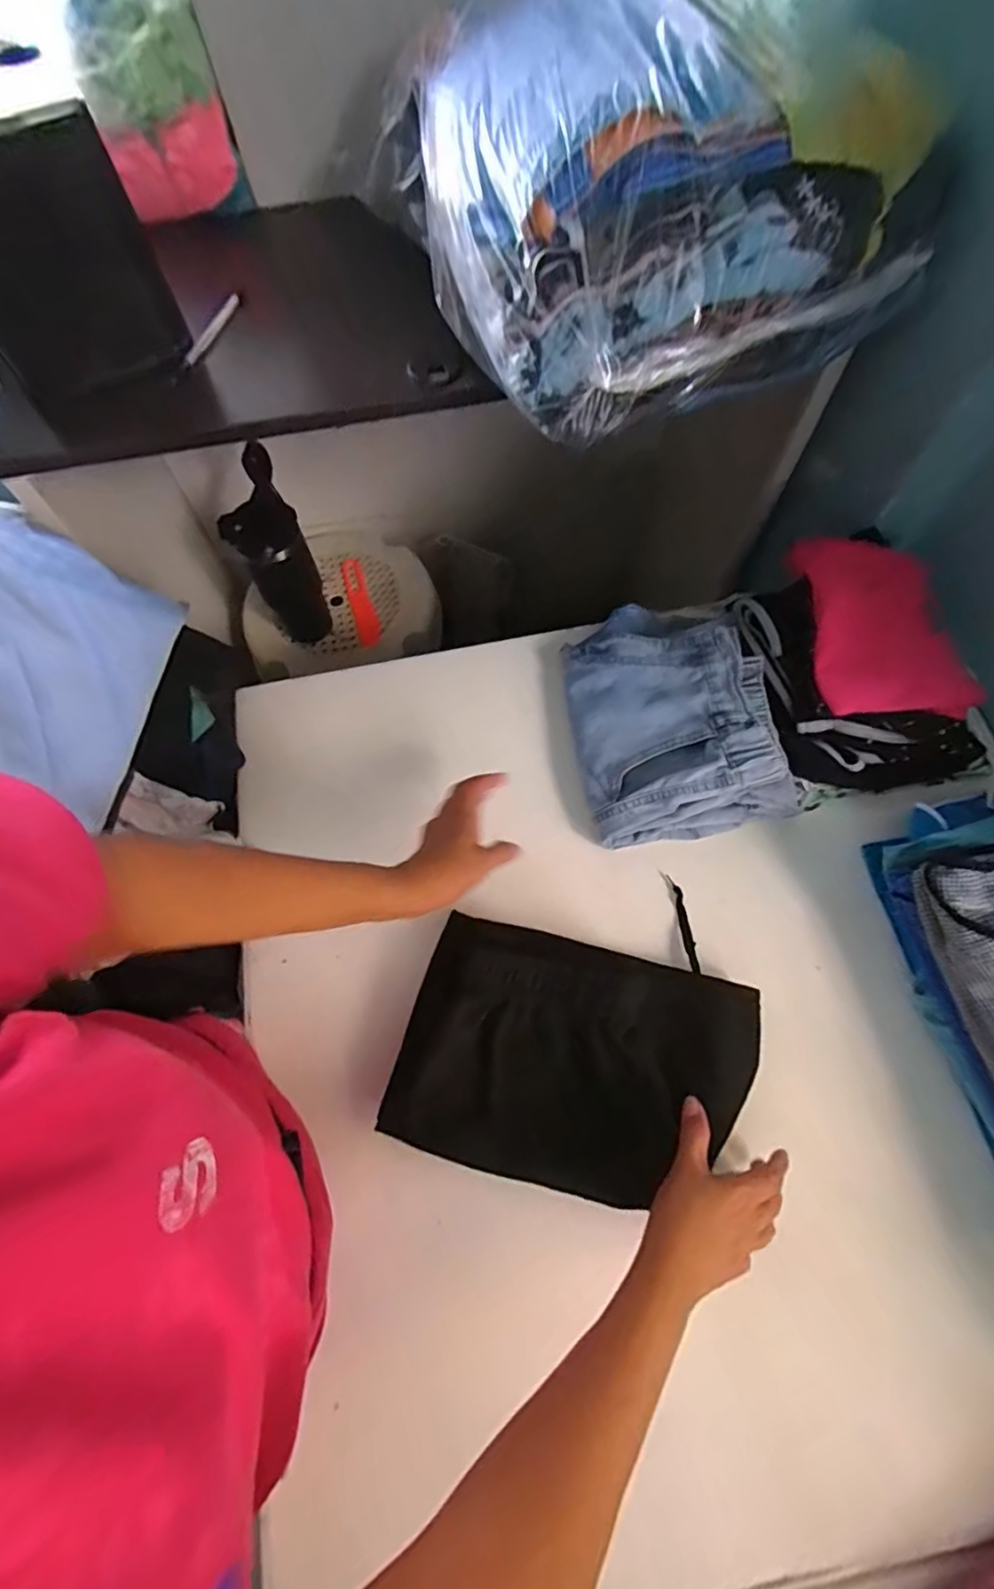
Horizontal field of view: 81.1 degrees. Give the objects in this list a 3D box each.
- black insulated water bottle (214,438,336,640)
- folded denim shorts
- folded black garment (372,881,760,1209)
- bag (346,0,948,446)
[{"bbox_3d":[-0.297,-0.317,0.799,0.087,0.269,0.080,-32,71,-10],"label":"black insulated water bottle"},{"bbox_3d":[0.167,-0.085,0.587,0.185,0.077,0.253,-13,69,-2],"label":"folded denim shorts"},{"bbox_3d":[0.067,0.215,0.481,0.287,0.045,0.197,9,69,6],"label":"folded black garment"},{"bbox_3d":[0.111,-0.491,0.459,0.328,0.151,0.333,-21,69,-6],"label":"bag"}]

